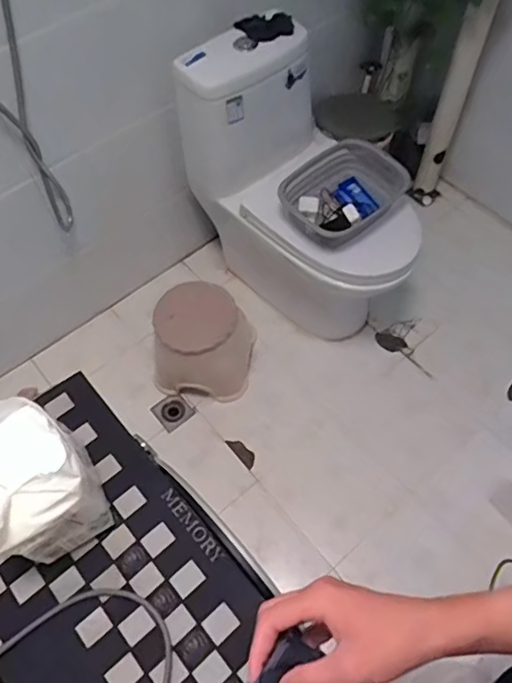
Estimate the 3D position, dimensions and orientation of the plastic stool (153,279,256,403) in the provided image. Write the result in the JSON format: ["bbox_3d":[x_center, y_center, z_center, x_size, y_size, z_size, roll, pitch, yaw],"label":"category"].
[{"bbox_3d":[-0.172,-0.015,1.697,0.296,0.291,0.275,6,60,5],"label":"plastic stool"}]

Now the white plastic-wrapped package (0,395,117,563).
[{"bbox_3d":[-0.240,0.157,0.608,0.102,0.152,0.130,-30,63,-15],"label":"white plastic-wrapped package"}]

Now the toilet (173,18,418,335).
[{"bbox_3d":[0.161,-0.385,1.633,0.362,0.774,0.698,-33,64,-16],"label":"toilet"}]

